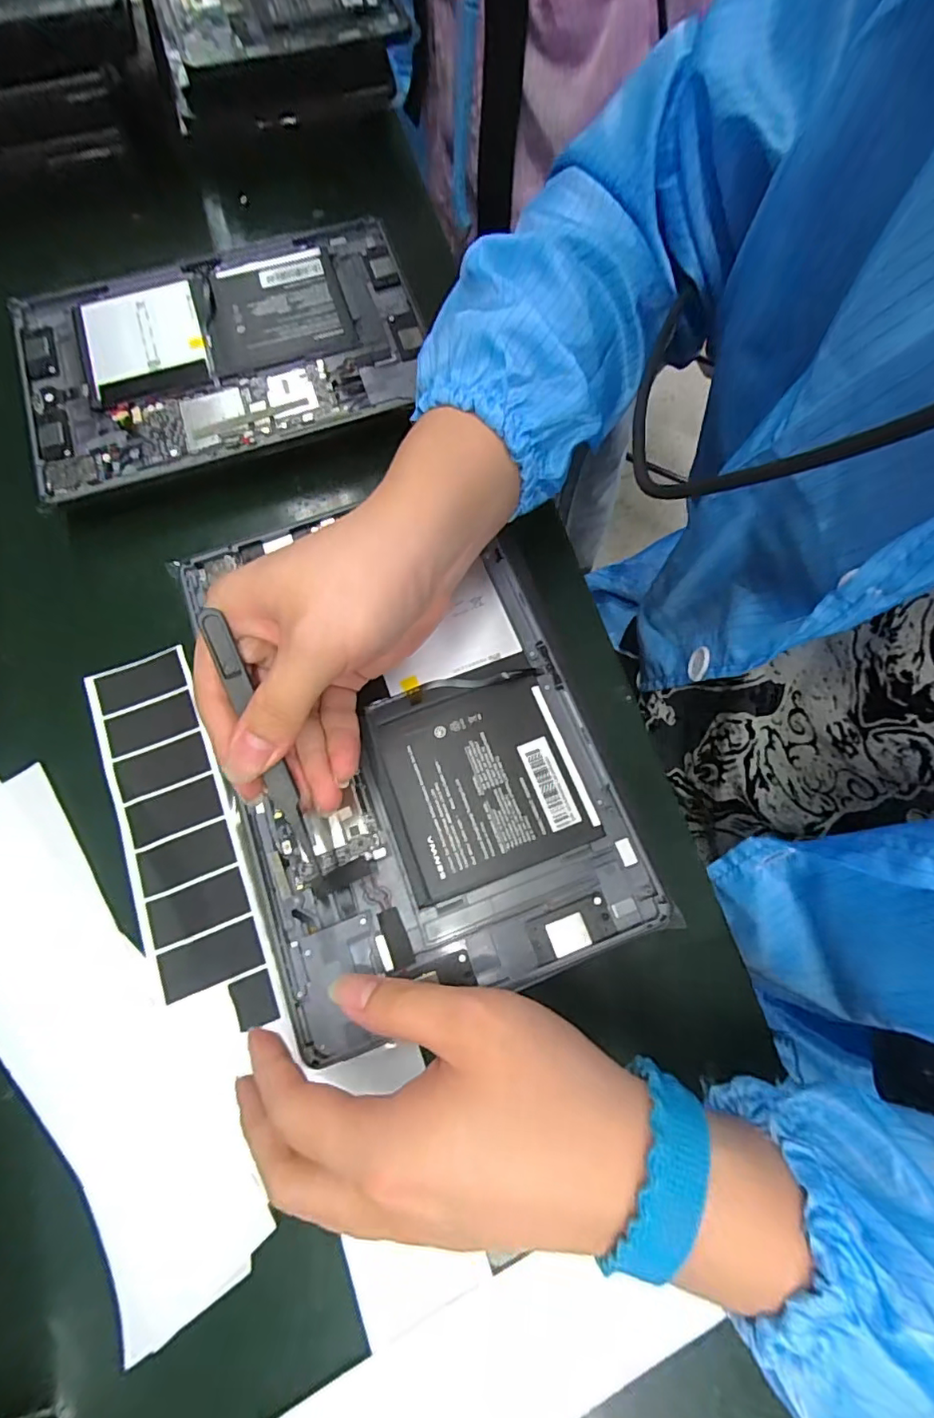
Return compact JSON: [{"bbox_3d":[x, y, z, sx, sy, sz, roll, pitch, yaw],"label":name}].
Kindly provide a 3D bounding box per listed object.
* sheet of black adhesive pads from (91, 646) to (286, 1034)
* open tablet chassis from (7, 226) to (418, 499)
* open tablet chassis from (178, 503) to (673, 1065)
[{"bbox_3d":[-0.156,0.065,0.296,0.054,0.004,0.209,-23,75,-6],"label":"sheet of black adhesive pads"},{"bbox_3d":[-0.161,-0.235,0.357,0.251,0.006,0.167,-18,74,-5],"label":"open tablet chassis"},{"bbox_3d":[-0.035,0.007,0.265,0.165,0.018,0.251,-20,77,-5],"label":"open tablet chassis"}]

